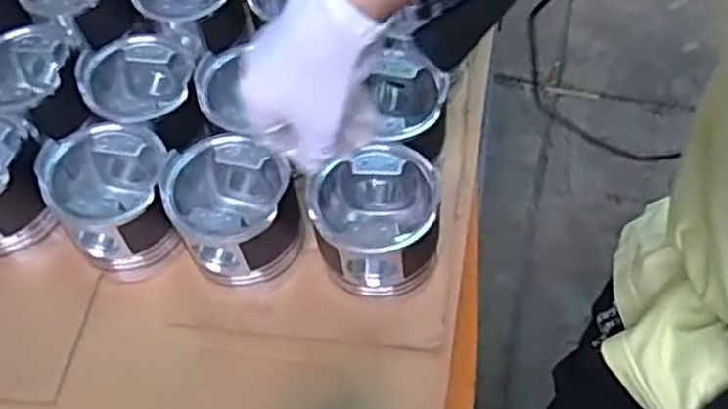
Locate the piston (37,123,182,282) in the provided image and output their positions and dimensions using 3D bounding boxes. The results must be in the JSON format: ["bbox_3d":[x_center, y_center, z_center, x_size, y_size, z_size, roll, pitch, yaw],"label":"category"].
[{"bbox_3d":[-0.205,-0.004,0.629,0.095,0.098,0.102,-14,57,-5],"label":"piston"}]

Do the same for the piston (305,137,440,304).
[{"bbox_3d":[0.010,0.021,0.601,0.093,0.109,0.091,-2,57,3],"label":"piston"}]

